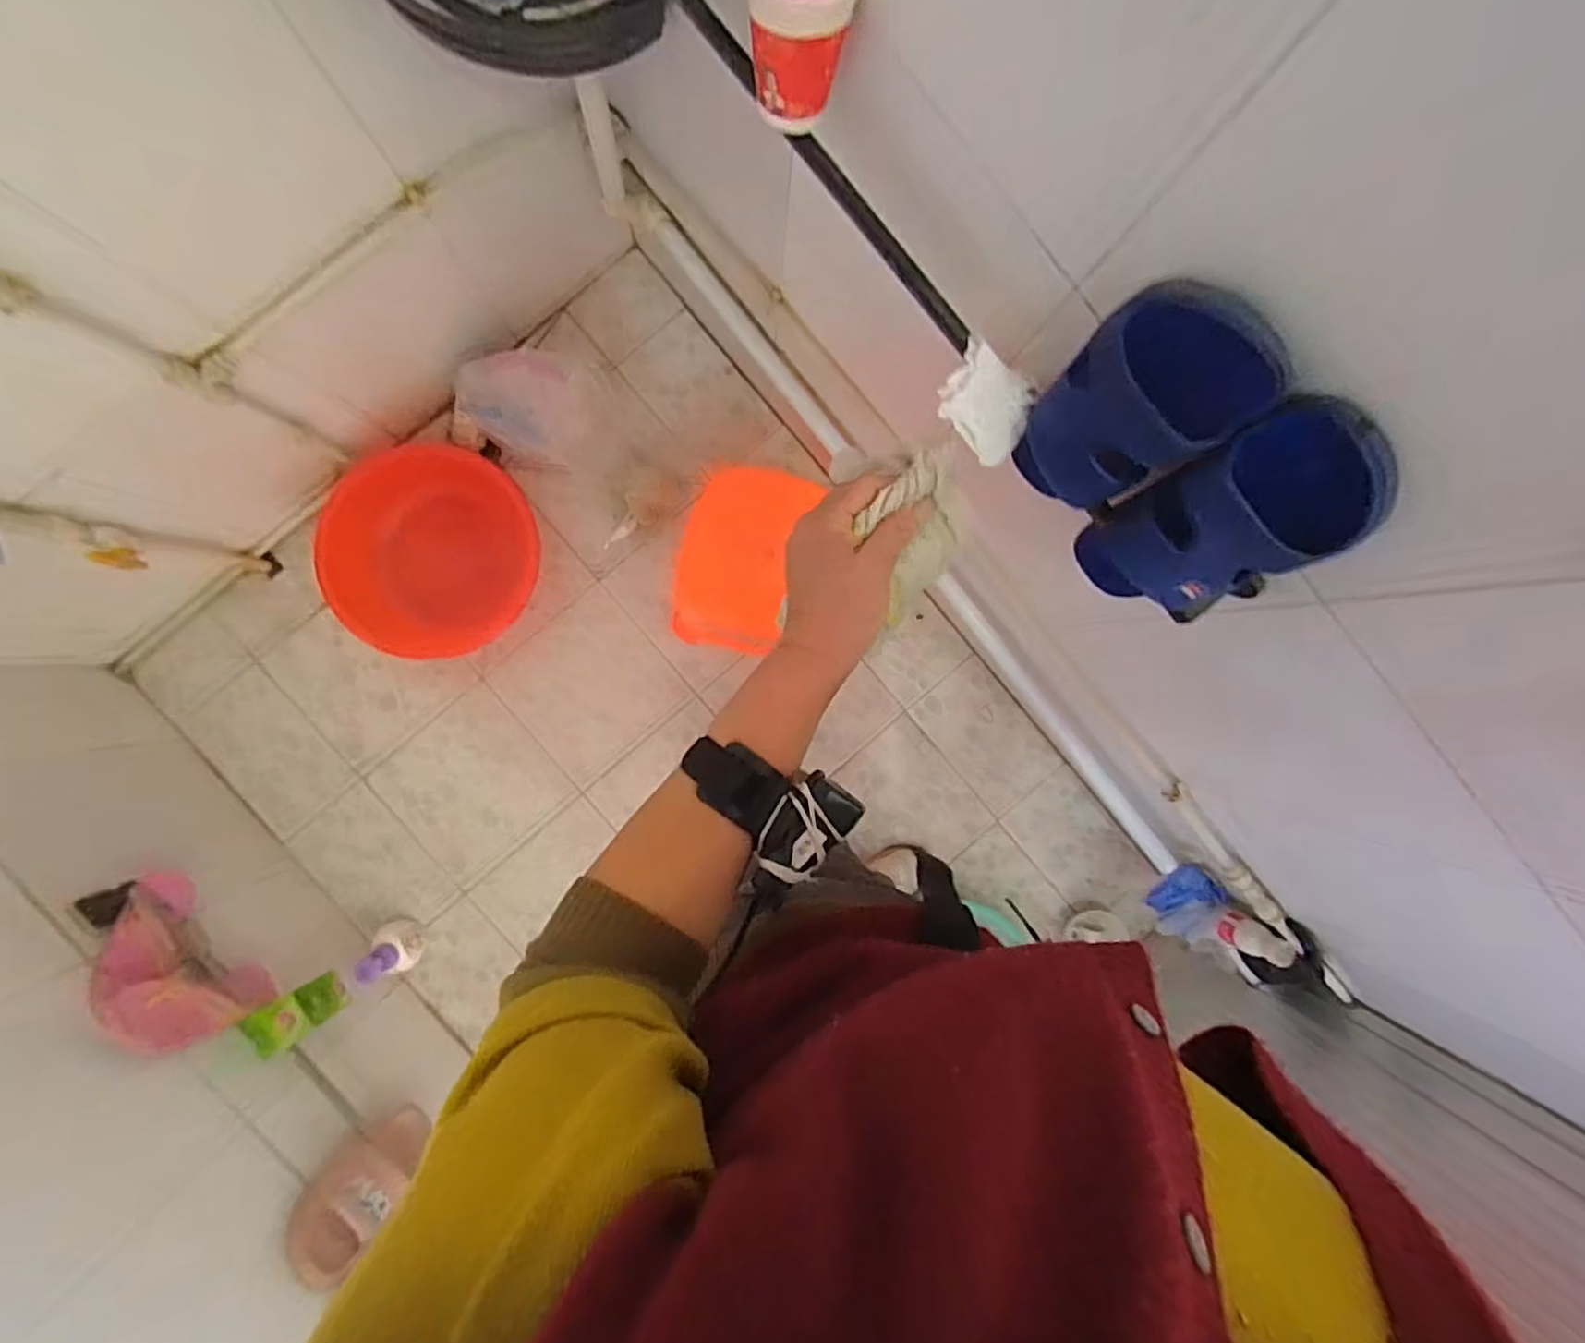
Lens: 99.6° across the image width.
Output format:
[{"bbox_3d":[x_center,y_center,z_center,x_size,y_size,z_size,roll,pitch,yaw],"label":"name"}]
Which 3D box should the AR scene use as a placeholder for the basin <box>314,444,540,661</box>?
[{"bbox_3d":[-0.646,-0.217,1.213,0.335,0.117,0.364,0,92,-4],"label":"basin"}]

